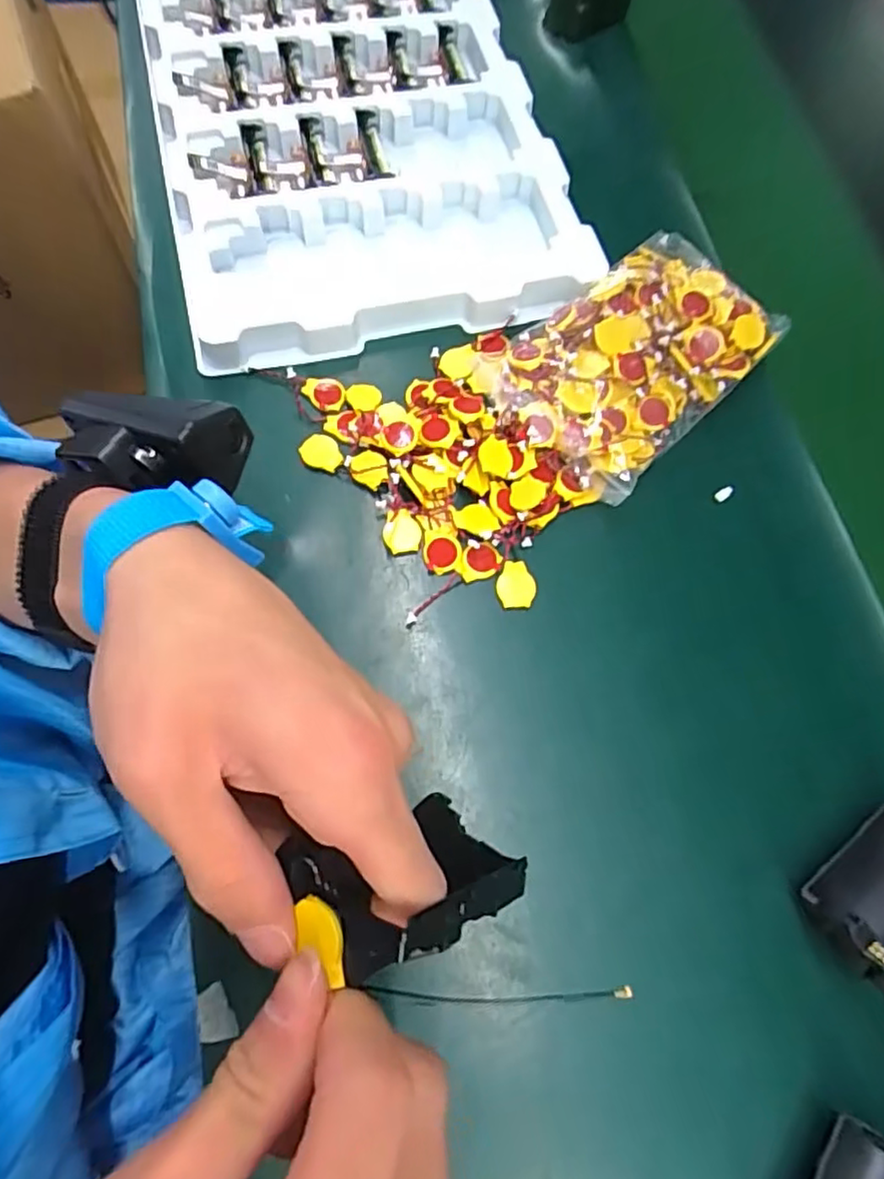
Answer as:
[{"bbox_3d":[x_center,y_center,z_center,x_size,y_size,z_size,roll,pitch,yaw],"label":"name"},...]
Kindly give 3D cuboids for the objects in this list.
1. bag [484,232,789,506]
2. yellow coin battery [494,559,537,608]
[{"bbox_3d":[0.108,-0.133,0.368,0.103,0.029,0.161,42,72,11],"label":"bag"},{"bbox_3d":[0.038,-0.003,0.335,0.020,0.005,0.024,-2,69,-5],"label":"yellow coin battery"}]

